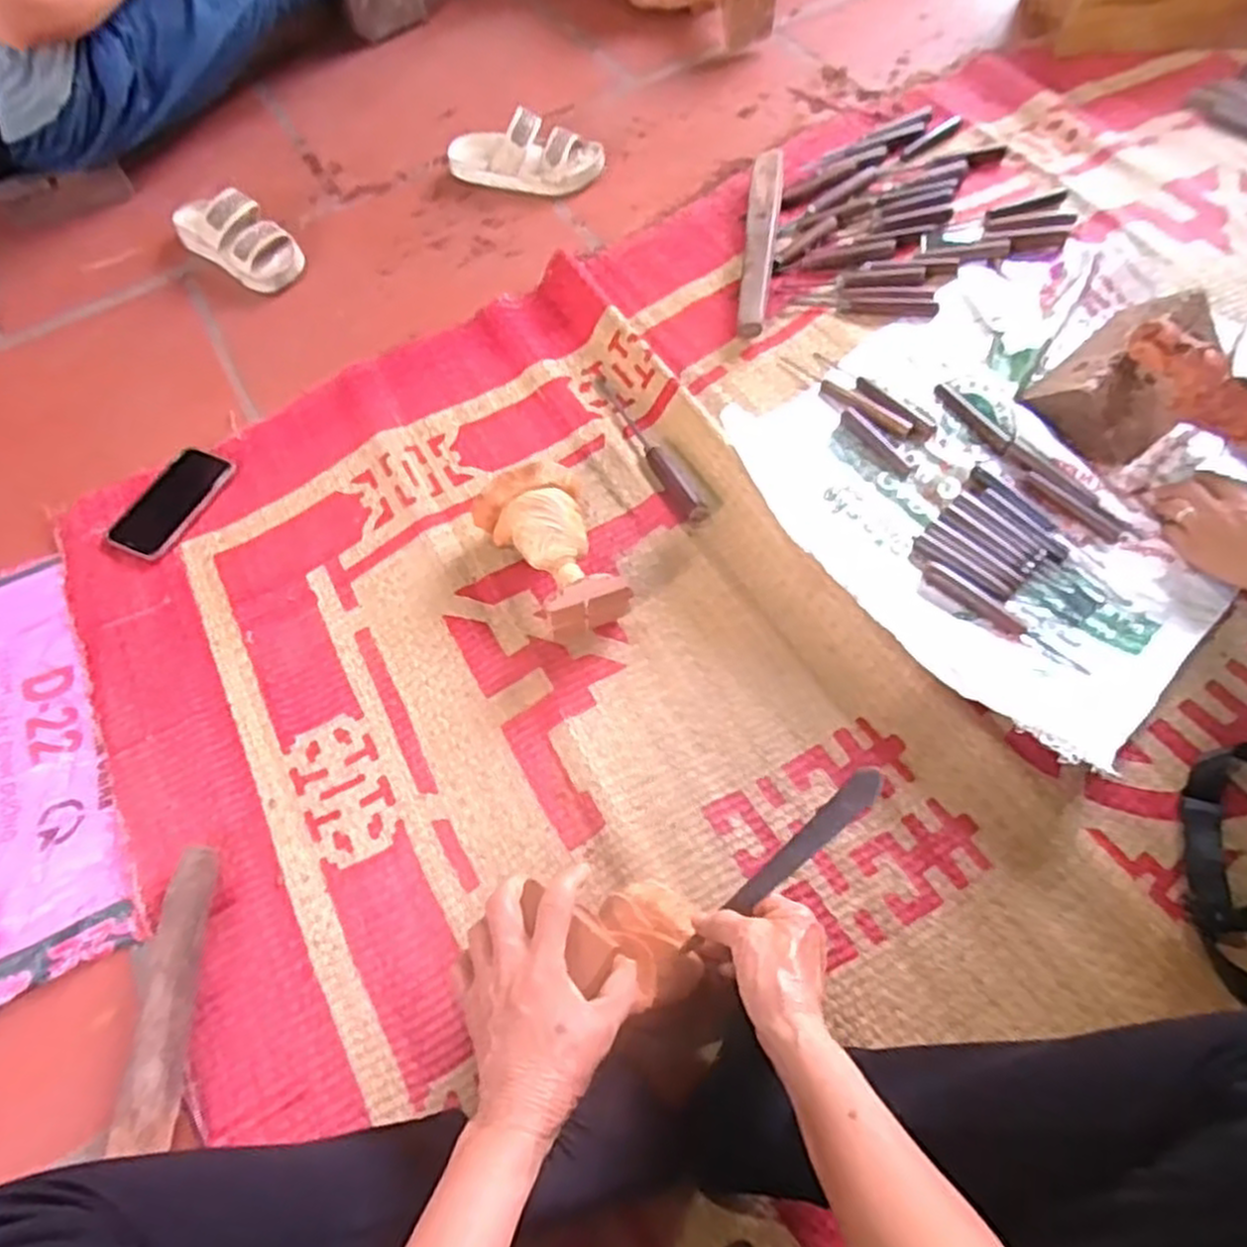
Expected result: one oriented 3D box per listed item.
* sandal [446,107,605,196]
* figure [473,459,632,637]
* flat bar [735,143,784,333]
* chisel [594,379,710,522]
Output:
[{"bbox_3d":[-0.144,-0.674,1.128,0.220,0.074,0.078,11,64,10],"label":"sandal"},{"bbox_3d":[-0.071,-0.074,0.811,0.112,0.081,0.176,-25,64,-8],"label":"figure"},{"bbox_3d":[0.180,-0.503,1.033,0.040,0.039,0.317,7,64,8],"label":"flat bar"},{"bbox_3d":[0.025,-0.206,0.907,0.032,0.026,0.249,-29,64,-10],"label":"chisel"}]

